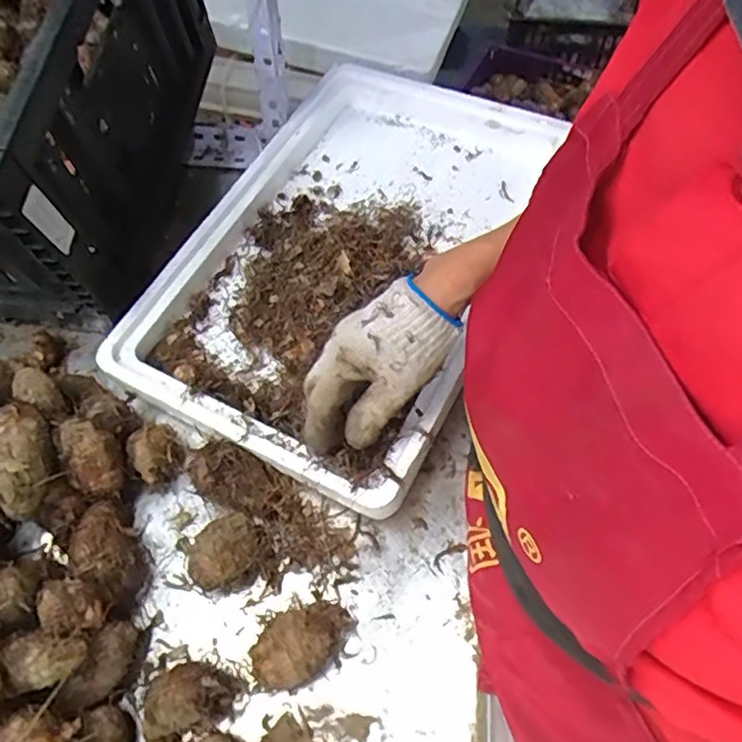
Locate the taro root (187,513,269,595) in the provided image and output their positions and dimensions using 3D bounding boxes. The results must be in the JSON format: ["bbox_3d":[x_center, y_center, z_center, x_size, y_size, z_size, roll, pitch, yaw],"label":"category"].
[{"bbox_3d":[-0.110,0.140,0.459,0.058,0.040,0.047,-34,65,-17],"label":"taro root"}]

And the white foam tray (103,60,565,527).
[{"bbox_3d":[-0.011,-0.113,0.564,0.287,0.065,0.426,26,63,15],"label":"white foam tray"}]

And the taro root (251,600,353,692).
[{"bbox_3d":[-0.050,0.194,0.428,0.047,0.045,0.073,40,68,21],"label":"taro root"}]

